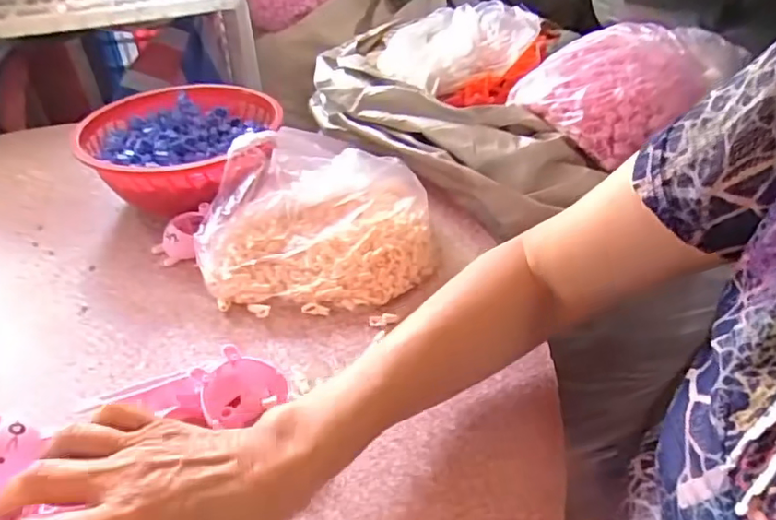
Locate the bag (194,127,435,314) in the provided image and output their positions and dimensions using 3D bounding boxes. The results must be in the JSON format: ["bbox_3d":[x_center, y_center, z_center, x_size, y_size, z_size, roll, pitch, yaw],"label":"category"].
[{"bbox_3d":[-0.066,-0.051,0.552,0.211,0.082,0.202,1,39,3],"label":"bag"}]

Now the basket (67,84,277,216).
[{"bbox_3d":[-0.235,-0.127,0.655,0.215,0.085,0.232,-12,40,-12],"label":"basket"}]

